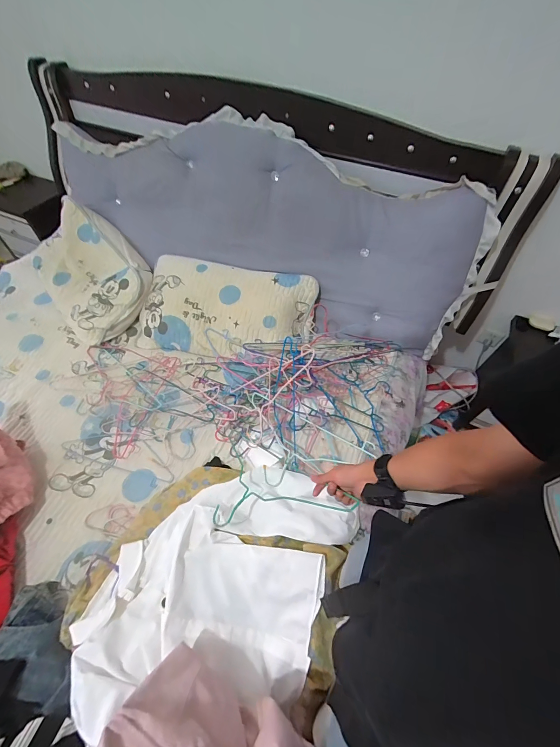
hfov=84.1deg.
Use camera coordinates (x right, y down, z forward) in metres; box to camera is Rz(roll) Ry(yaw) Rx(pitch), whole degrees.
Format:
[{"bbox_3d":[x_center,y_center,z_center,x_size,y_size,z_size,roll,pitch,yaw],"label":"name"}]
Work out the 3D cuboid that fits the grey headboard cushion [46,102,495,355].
[{"bbox_3d":[-0.140,-0.613,1.187,1.702,0.566,0.144,23,24,13],"label":"grey headboard cushion"}]

